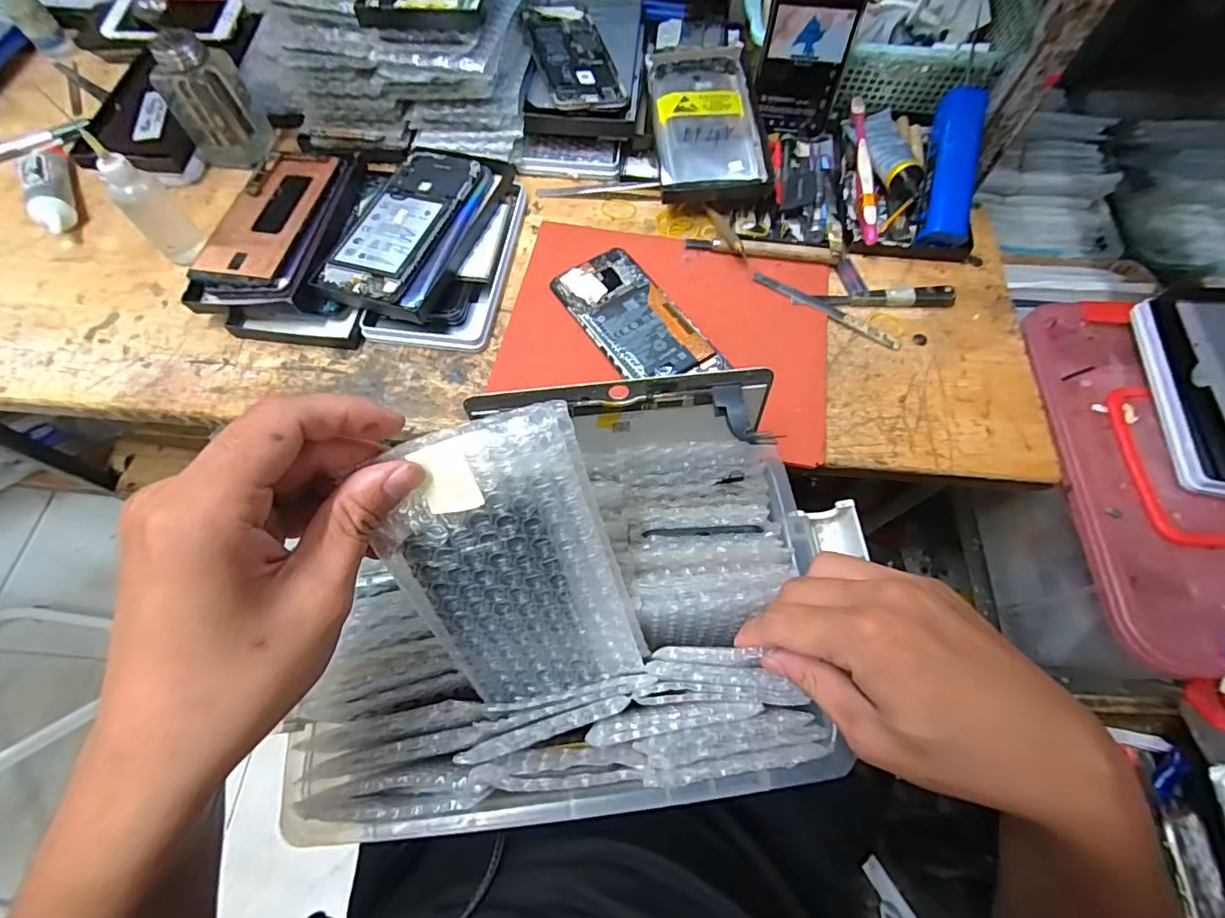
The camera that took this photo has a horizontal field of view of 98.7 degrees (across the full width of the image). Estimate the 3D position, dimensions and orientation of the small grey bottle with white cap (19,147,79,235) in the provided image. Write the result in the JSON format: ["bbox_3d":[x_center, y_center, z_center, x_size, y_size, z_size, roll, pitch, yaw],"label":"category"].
[{"bbox_3d":[-0.510,-0.249,0.475,0.025,0.027,0.113,-23,68,-10],"label":"small grey bottle with white cap"}]

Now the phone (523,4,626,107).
[{"bbox_3d":[-0.038,-0.373,0.485,0.067,0.005,0.146,-15,71,-14],"label":"phone"}]

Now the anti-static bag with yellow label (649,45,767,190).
[{"bbox_3d":[0.084,-0.321,0.485,0.091,0.022,0.173,-3,72,-1],"label":"anti-static bag with yellow label"}]

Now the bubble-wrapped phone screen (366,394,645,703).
[{"bbox_3d":[-0.044,0.060,0.257,0.094,0.167,0.010,-18,32,-2],"label":"bubble-wrapped phone screen"}]

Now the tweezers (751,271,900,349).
[{"bbox_3d":[0.177,-0.124,0.435,0.129,0.004,0.010,30,70,13],"label":"tweezers"}]

